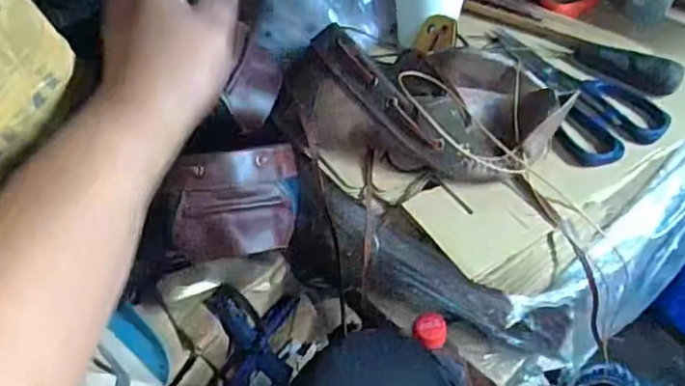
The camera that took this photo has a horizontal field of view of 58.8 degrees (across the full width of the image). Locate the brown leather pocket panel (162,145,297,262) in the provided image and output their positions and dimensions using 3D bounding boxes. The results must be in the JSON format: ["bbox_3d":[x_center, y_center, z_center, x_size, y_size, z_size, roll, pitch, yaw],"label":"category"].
[{"bbox_3d":[-0.073,0.008,0.452,0.094,0.077,0.031,-10,8,-37],"label":"brown leather pocket panel"}]

